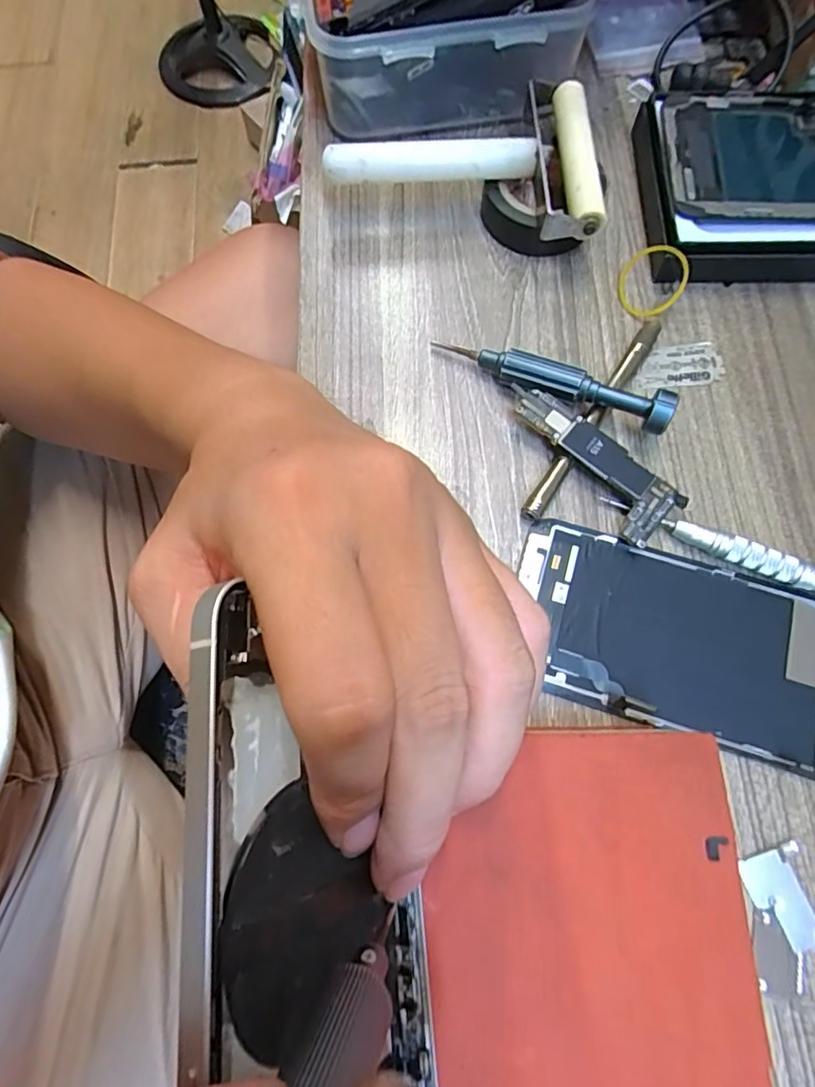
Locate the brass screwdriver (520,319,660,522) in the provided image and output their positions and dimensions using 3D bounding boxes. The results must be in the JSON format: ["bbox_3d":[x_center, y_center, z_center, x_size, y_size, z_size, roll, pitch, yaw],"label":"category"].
[{"bbox_3d":[0.082,-0.055,0.232,0.008,0.010,0.110,33,76,10],"label":"brass screwdriver"}]

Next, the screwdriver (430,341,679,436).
[{"bbox_3d":[0.060,-0.069,0.230,0.103,0.022,0.012,24,74,8],"label":"screwdriver"}]

